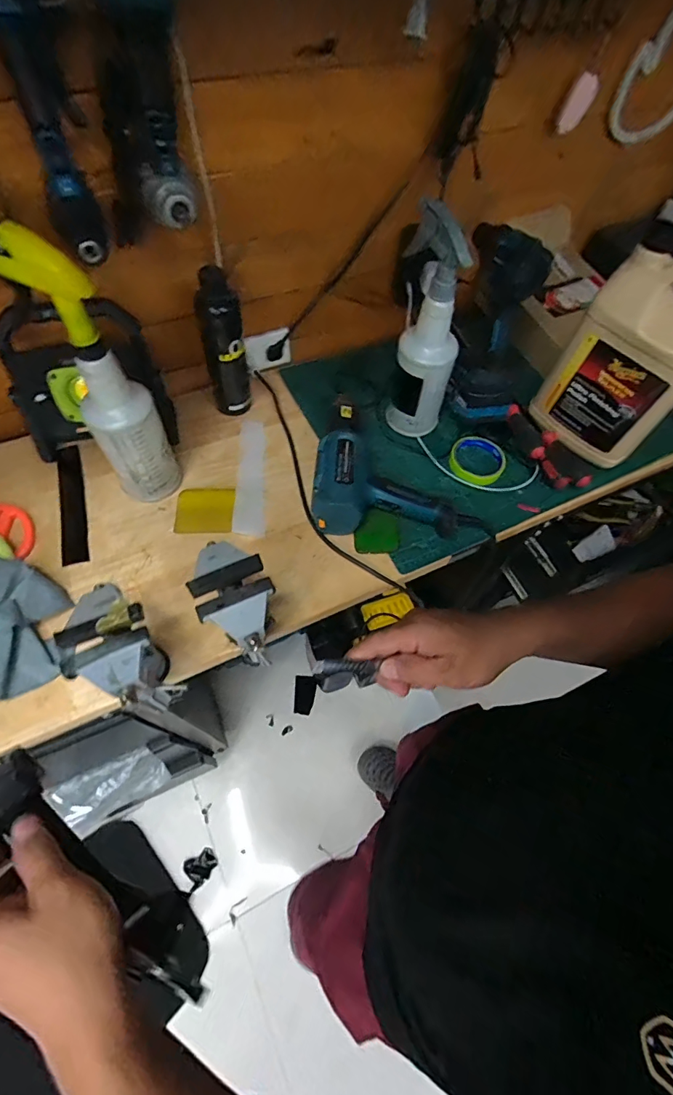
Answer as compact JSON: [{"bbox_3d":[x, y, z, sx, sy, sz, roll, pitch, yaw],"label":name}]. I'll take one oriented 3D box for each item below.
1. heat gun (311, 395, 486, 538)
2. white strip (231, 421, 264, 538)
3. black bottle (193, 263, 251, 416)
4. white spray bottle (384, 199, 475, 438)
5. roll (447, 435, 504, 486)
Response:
[{"bbox_3d":[0.091,-0.123,0.678,0.248,0.068,0.214,3,62,-3],"label":"heat gun"},{"bbox_3d":[-0.130,-0.112,0.697,0.044,0.009,0.207,5,62,-13],"label":"white strip"},{"bbox_3d":[-0.164,-0.291,0.668,0.061,0.219,0.051,-11,63,-10],"label":"black bottle"},{"bbox_3d":[0.126,-0.290,0.633,0.101,0.292,0.072,16,62,5],"label":"white spray bottle"},{"bbox_3d":[0.229,-0.143,0.730,0.085,0.019,0.088,2,62,-3],"label":"roll"}]

